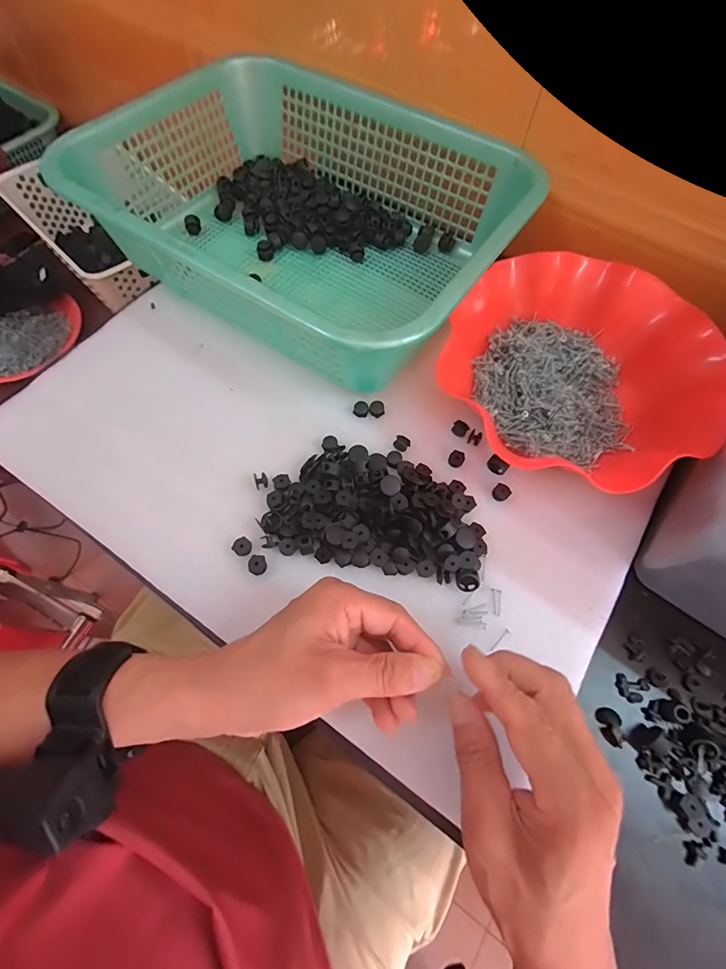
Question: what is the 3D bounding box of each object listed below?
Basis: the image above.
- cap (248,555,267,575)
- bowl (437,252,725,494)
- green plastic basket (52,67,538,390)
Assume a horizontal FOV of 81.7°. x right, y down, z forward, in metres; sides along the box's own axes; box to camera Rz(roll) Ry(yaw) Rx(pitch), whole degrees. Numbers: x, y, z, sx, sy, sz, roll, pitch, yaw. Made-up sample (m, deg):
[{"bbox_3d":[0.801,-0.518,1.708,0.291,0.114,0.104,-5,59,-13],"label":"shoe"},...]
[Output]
[{"bbox_3d":[-0.080,0.061,0.318,0.013,0.007,0.015,-6,69,-3],"label":"cap"},{"bbox_3d":[0.178,-0.103,0.356,0.207,0.065,0.197,0,69,0],"label":"bowl"},{"bbox_3d":[-0.054,-0.267,0.403,0.382,0.096,0.287,33,72,12],"label":"green plastic basket"}]

